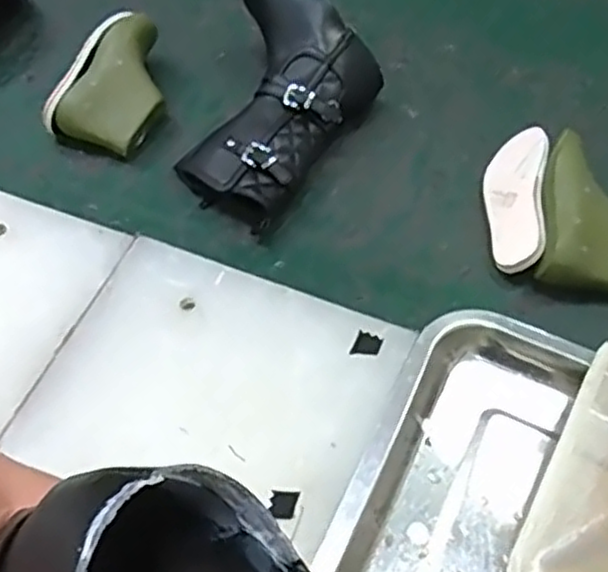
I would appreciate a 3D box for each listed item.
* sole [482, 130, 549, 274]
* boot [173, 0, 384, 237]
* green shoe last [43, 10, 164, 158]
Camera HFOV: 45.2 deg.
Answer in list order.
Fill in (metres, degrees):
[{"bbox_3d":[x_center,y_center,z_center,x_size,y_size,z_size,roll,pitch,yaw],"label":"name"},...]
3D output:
[{"bbox_3d":[0.160,-0.068,0.560,0.052,0.008,0.127,-16,51,43],"label":"sole"},{"bbox_3d":[-0.021,-0.152,0.602,0.132,0.068,0.216,19,55,11],"label":"boot"},{"bbox_3d":[-0.156,-0.174,0.619,0.076,0.054,0.120,19,55,11],"label":"green shoe last"}]

